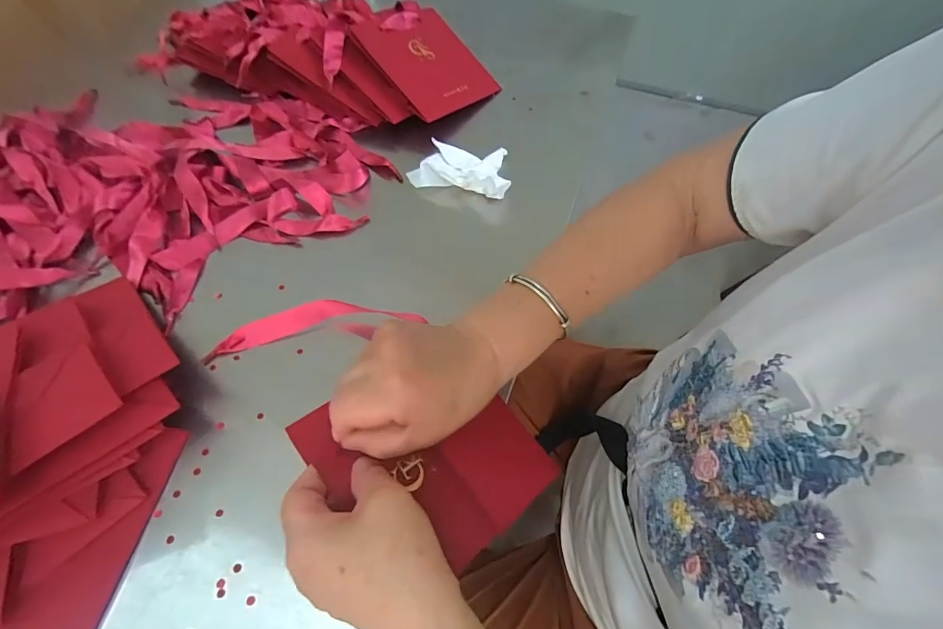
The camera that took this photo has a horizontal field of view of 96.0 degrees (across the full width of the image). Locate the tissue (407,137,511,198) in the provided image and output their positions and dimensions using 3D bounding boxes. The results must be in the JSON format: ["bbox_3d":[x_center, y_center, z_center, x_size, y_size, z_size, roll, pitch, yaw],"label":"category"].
[{"bbox_3d":[-0.010,-0.162,0.459,0.105,0.024,0.066,11,59,5],"label":"tissue"}]

